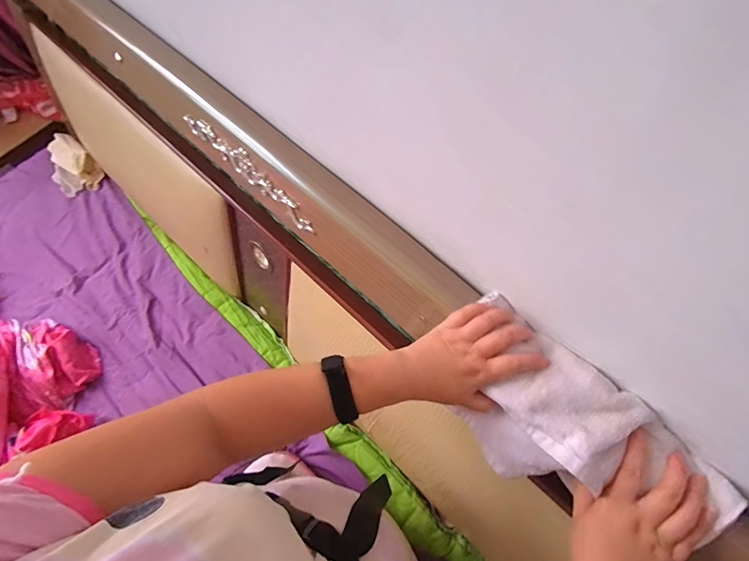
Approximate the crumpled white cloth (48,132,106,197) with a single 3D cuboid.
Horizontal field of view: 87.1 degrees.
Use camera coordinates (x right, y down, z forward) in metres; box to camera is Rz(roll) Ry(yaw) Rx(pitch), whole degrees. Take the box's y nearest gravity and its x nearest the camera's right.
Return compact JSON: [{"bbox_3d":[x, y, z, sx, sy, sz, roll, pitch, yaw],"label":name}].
[{"bbox_3d":[-0.931,-0.356,1.194,0.245,0.056,0.129,41,75,16],"label":"crumpled white cloth"}]

